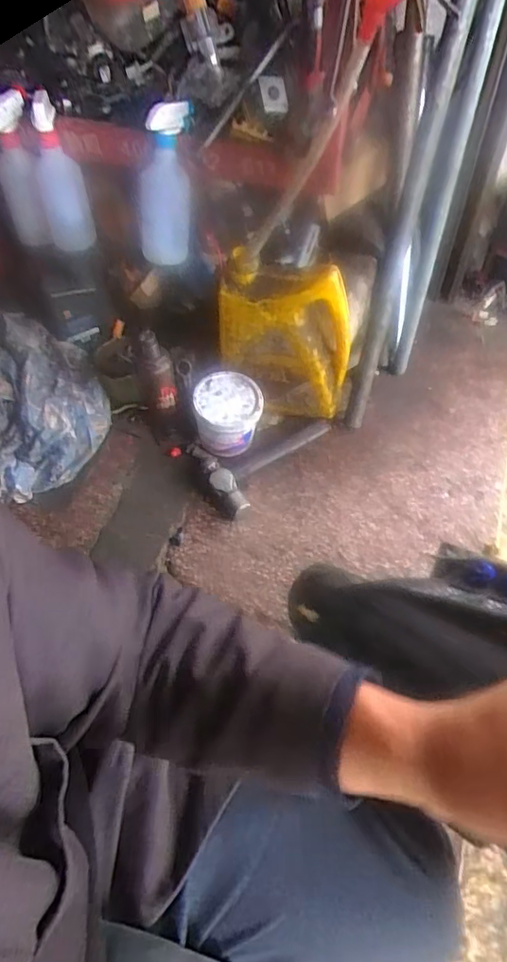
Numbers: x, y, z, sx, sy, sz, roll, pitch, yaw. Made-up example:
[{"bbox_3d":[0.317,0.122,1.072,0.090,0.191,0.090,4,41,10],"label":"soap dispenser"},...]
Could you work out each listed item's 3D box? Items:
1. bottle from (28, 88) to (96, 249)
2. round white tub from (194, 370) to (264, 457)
[{"bbox_3d":[-0.318,-0.485,0.883,0.079,0.200,0.078,-23,62,-10],"label":"bottle"},{"bbox_3d":[-0.042,-0.116,0.968,0.116,0.111,0.107,0,60,3],"label":"round white tub"}]

